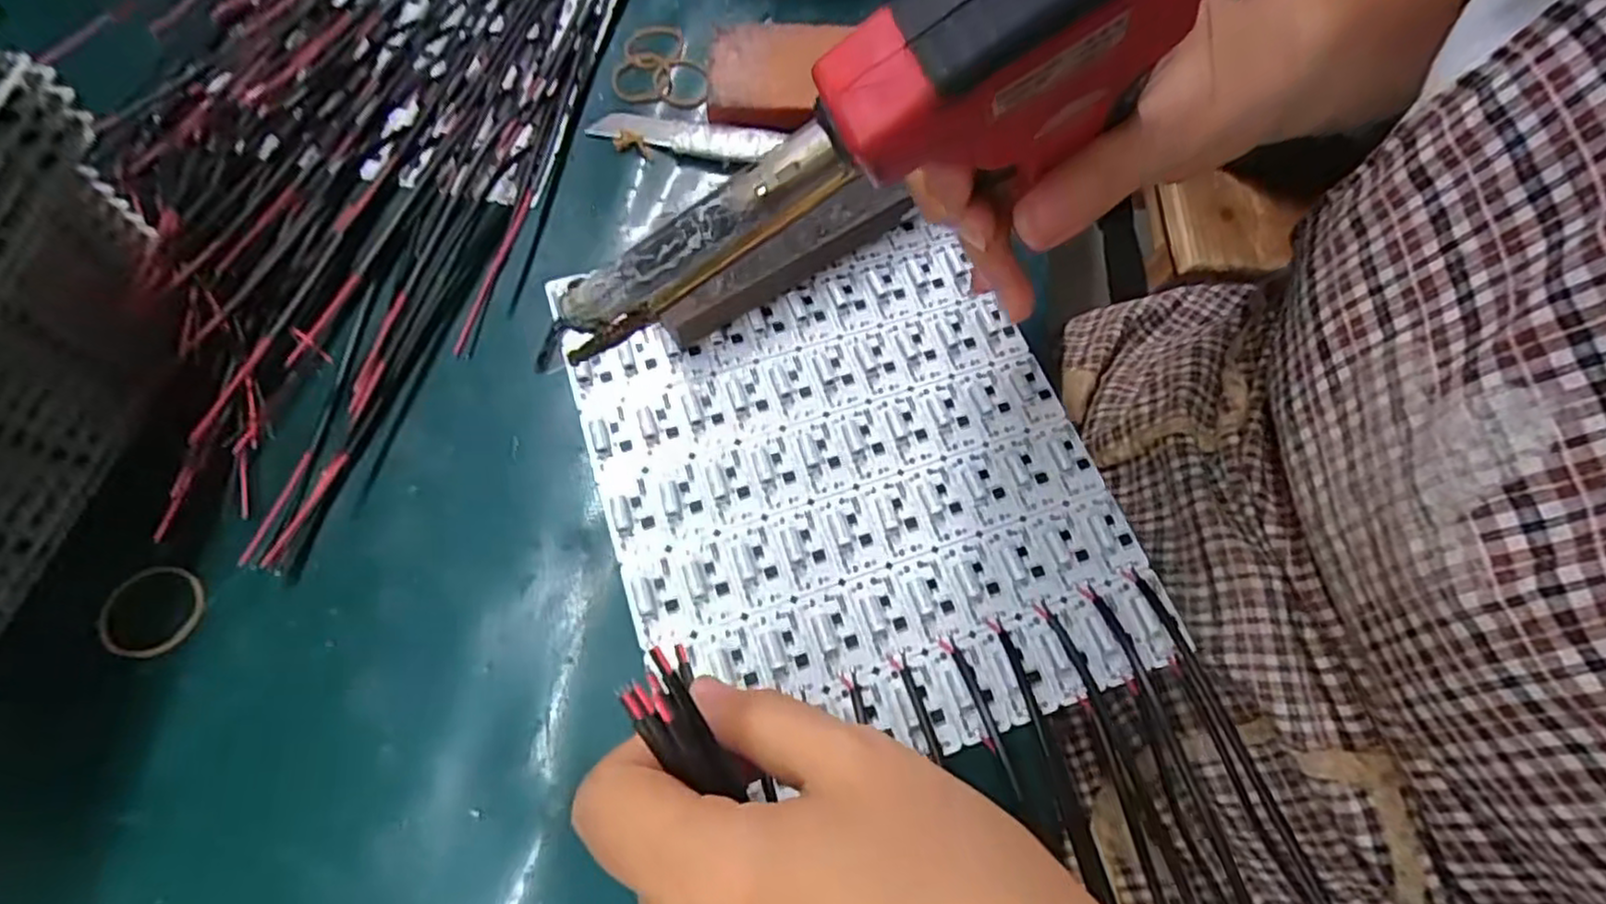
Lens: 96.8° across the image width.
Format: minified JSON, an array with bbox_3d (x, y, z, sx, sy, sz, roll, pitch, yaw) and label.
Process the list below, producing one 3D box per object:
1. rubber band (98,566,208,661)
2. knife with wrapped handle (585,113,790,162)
[{"bbox_3d":[-0.238,0.058,0.260,0.035,0.004,0.033,1,66,-3],"label":"rubber band"},{"bbox_3d":[-0.061,-0.164,0.366,0.099,0.007,0.018,9,65,1],"label":"knife with wrapped handle"}]

